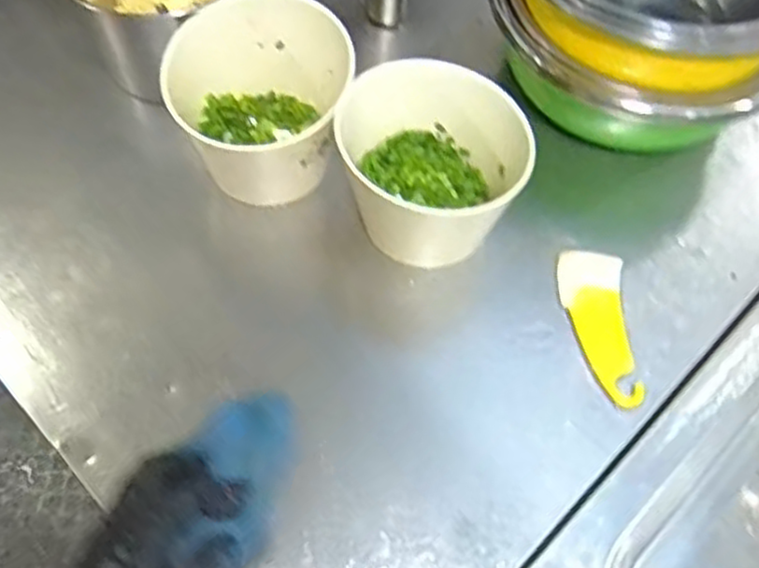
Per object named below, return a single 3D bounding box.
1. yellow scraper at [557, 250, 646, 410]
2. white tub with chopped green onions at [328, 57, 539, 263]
[{"bbox_3d":[0.171,0.032,0.565,0.051,0.006,0.127,0,60,-2],"label":"yellow scraper"},{"bbox_3d":[0.042,-0.094,0.569,0.136,0.117,0.146,1,60,-2],"label":"white tub with chopped green onions"}]

